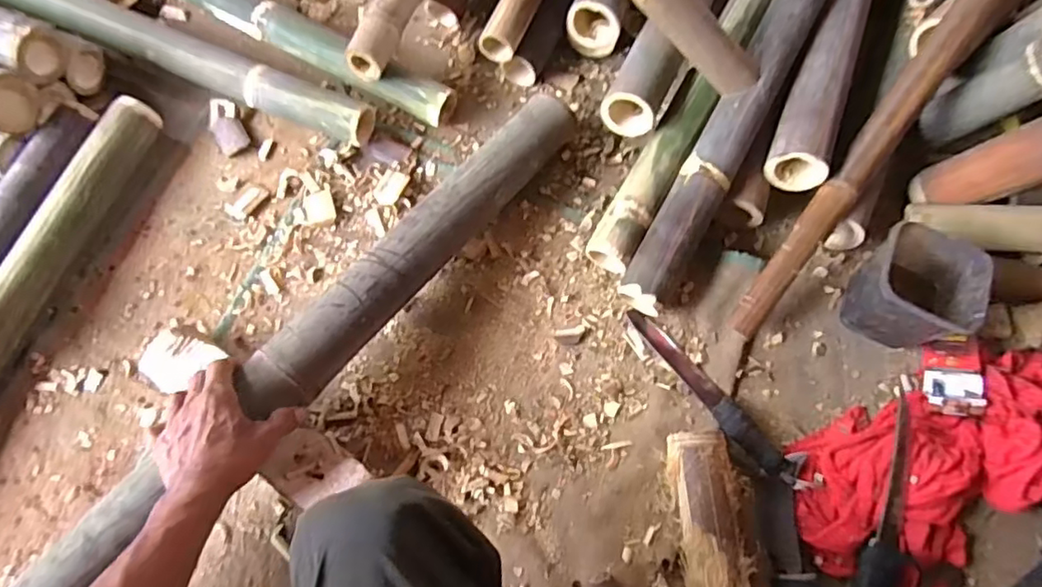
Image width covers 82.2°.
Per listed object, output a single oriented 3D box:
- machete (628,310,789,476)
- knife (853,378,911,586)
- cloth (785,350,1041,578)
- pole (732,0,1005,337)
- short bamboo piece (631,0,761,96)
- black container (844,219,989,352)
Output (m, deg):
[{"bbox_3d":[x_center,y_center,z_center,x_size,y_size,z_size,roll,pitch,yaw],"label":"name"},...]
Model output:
[{"bbox_3d":[0.227,0.115,0.738,0.035,0.021,0.251,-34,74,-14],"label":"machete"},{"bbox_3d":[0.422,0.254,0.680,0.050,0.031,0.311,23,69,6],"label":"knife"},{"bbox_3d":[0.519,0.198,0.699,0.421,0.065,0.189,-18,71,-9],"label":"cloth"},{"bbox_3d":[0.497,-0.256,0.764,0.056,0.051,0.616,36,89,11],"label":"pole"},{"bbox_3d":[0.214,-0.322,0.736,0.200,0.054,0.054,31,66,-27],"label":"short bamboo piece"},{"bbox_3d":[0.472,-0.001,0.731,0.116,0.115,0.117,22,69,6],"label":"black container"}]

